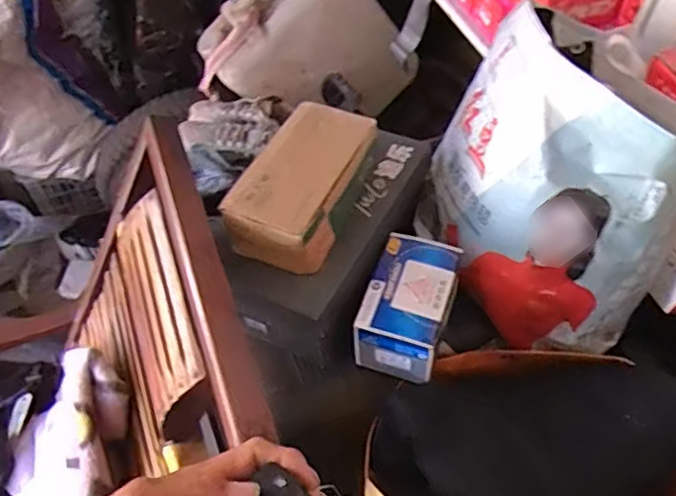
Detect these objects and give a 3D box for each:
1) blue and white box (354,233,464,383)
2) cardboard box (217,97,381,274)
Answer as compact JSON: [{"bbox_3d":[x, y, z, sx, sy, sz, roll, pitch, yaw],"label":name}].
[{"bbox_3d":[0.079,0.065,0.703,0.091,0.079,0.144,17,57,9],"label":"blue and white box"},{"bbox_3d":[-0.043,-0.078,0.698,0.118,0.050,0.202,19,58,11],"label":"cardboard box"}]

